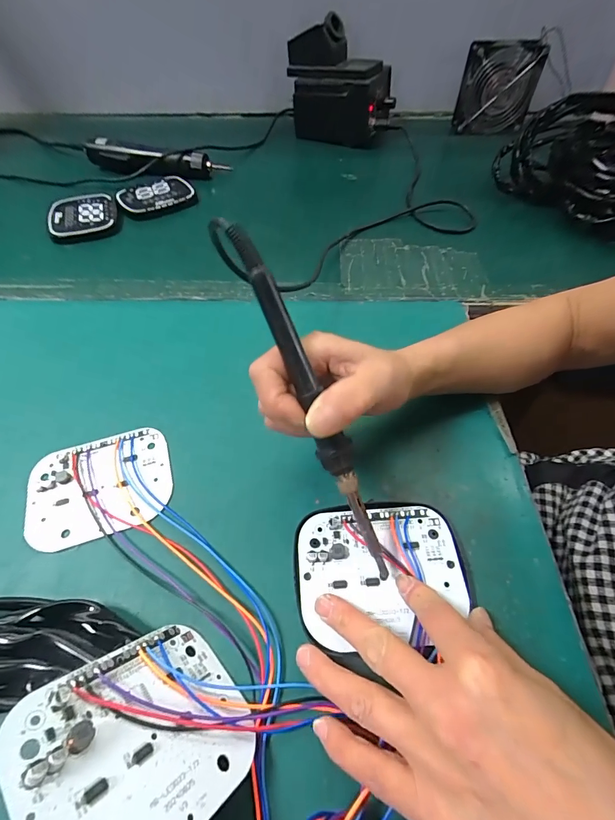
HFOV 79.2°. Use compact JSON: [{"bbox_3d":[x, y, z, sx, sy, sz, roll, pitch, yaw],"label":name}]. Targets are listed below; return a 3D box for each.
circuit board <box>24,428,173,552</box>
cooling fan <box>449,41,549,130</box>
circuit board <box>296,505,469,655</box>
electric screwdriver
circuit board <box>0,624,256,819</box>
[{"bbox_3d":[-0.158,0.058,0.285,0.103,0.004,0.081,-15,57,-10],"label":"circuit board"},{"bbox_3d":[0.324,-0.549,0.634,0.122,0.117,0.032,-3,55,-2],"label":"cooling fan"},{"bbox_3d":[0.047,0.104,0.244,0.104,0.008,0.080,-4,55,-3],"label":"circuit board"},{"bbox_3d":[-0.242,-0.403,0.589,0.234,0.031,0.035,11,56,8],"label":"electric screwdriver"},{"bbox_3d":[-0.073,0.146,0.170,0.083,0.099,0.006,39,104,27],"label":"circuit board"}]

